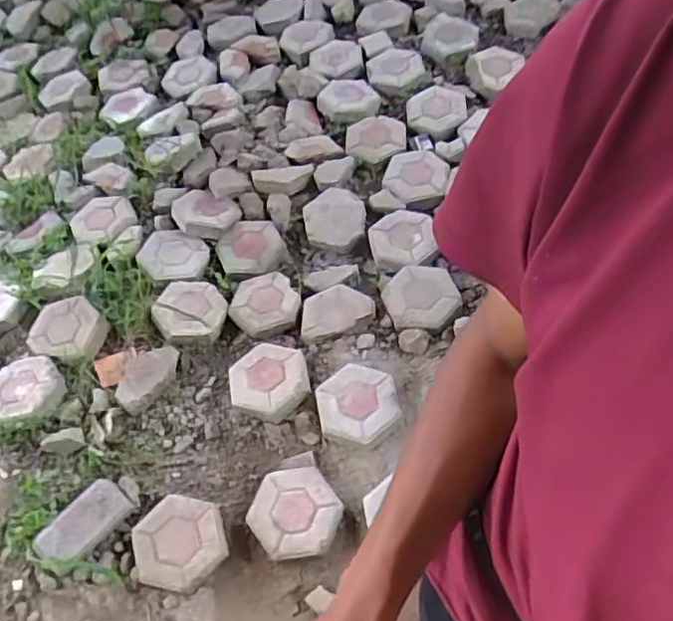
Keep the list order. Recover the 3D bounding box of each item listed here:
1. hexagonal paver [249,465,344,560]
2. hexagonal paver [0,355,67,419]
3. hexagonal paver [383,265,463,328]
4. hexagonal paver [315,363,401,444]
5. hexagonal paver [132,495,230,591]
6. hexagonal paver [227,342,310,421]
[{"bbox_3d":[-0.094,0.468,1.439,0.202,0.044,0.219,12,60,17],"label":"hexagonal paver"},{"bbox_3d":[-0.823,0.205,1.627,0.207,0.044,0.176,-16,56,0],"label":"hexagonal paver"},{"bbox_3d":[0.242,-0.047,1.721,0.217,0.066,0.214,-13,54,-6],"label":"hexagonal paver"},{"bbox_3d":[0.053,0.234,1.558,0.204,0.061,0.210,-12,56,2],"label":"hexagonal paver"},{"bbox_3d":[-0.360,0.533,1.418,0.211,0.057,0.193,4,58,13],"label":"hexagonal paver"},{"bbox_3d":[-0.177,0.183,1.620,0.203,0.068,0.213,-12,56,2],"label":"hexagonal paver"}]

